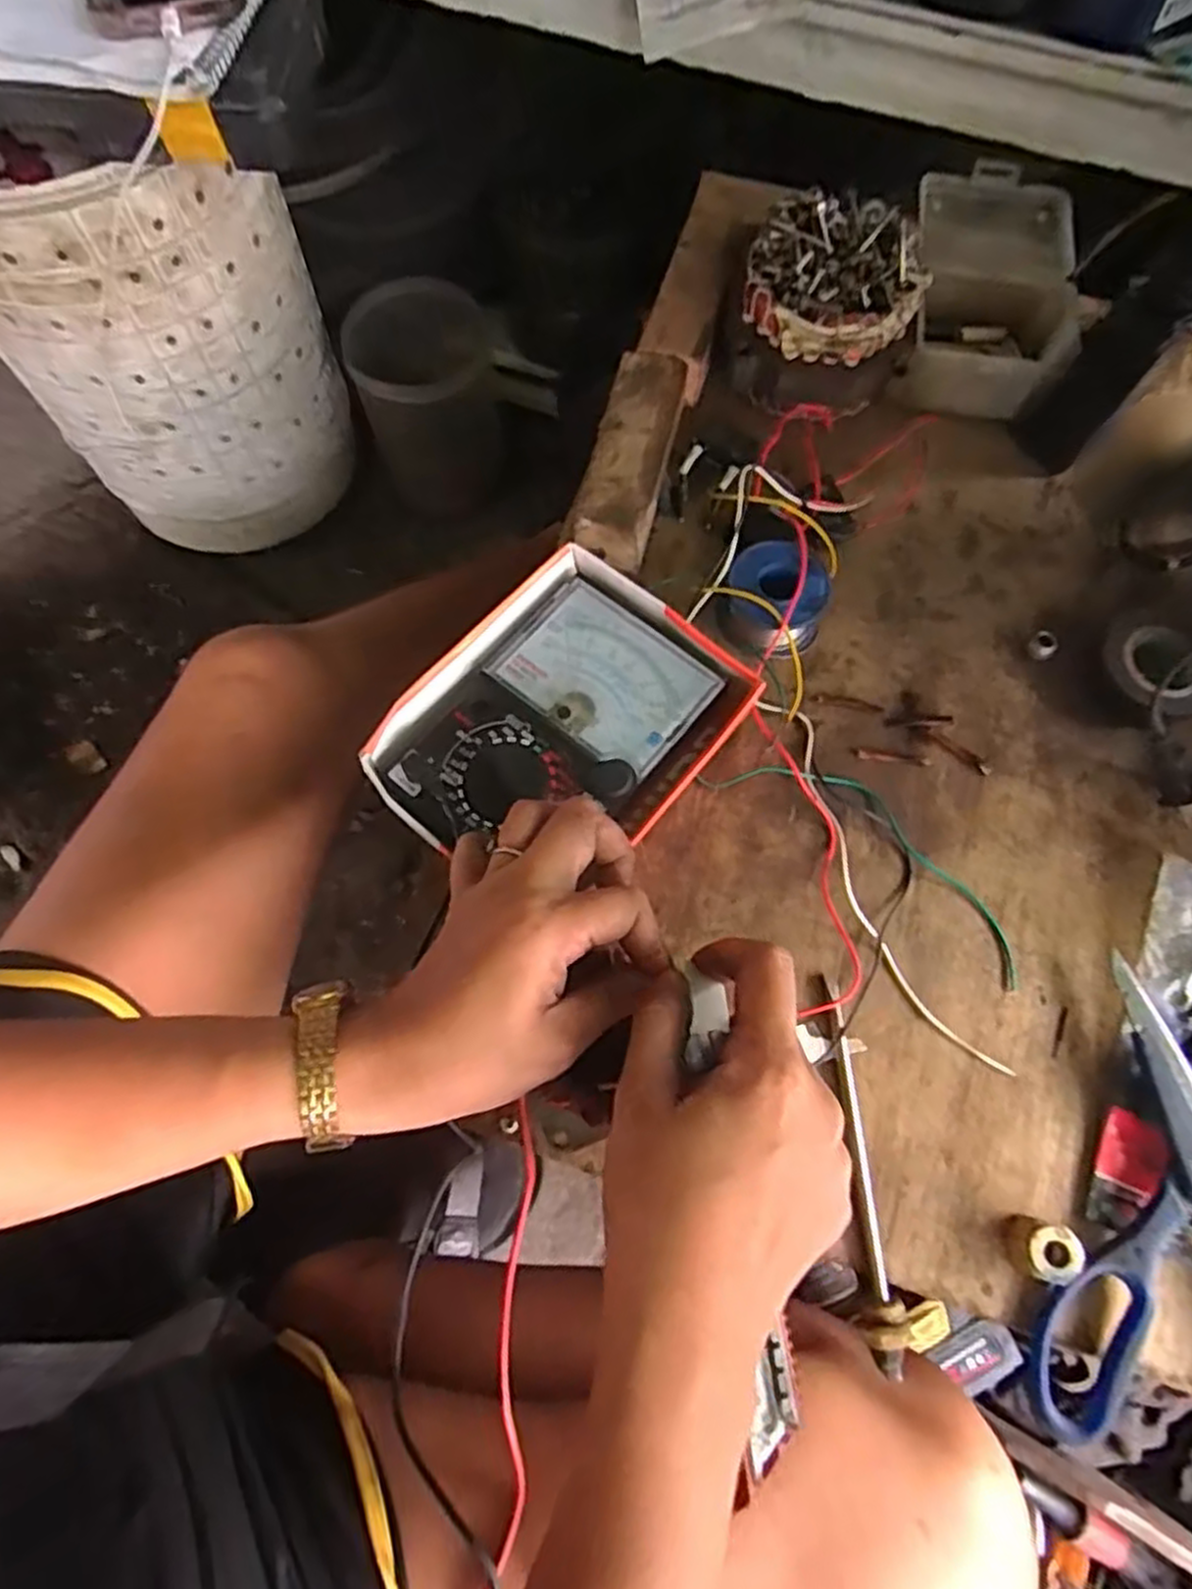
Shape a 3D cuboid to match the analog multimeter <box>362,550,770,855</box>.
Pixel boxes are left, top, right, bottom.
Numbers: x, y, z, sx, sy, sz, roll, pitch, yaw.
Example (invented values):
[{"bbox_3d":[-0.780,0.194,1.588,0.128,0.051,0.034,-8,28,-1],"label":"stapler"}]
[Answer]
[{"bbox_3d":[-0.018,-0.031,0.389,0.124,0.037,0.160,40,75,13],"label":"analog multimeter"}]

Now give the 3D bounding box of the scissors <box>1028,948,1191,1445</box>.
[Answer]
[{"bbox_3d":[0.265,0.183,0.324,0.133,0.025,0.184,19,71,6],"label":"scissors"}]

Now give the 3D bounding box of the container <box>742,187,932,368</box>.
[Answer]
[{"bbox_3d":[0.131,-0.283,0.431,0.098,0.060,0.076,19,71,6],"label":"container"}]

